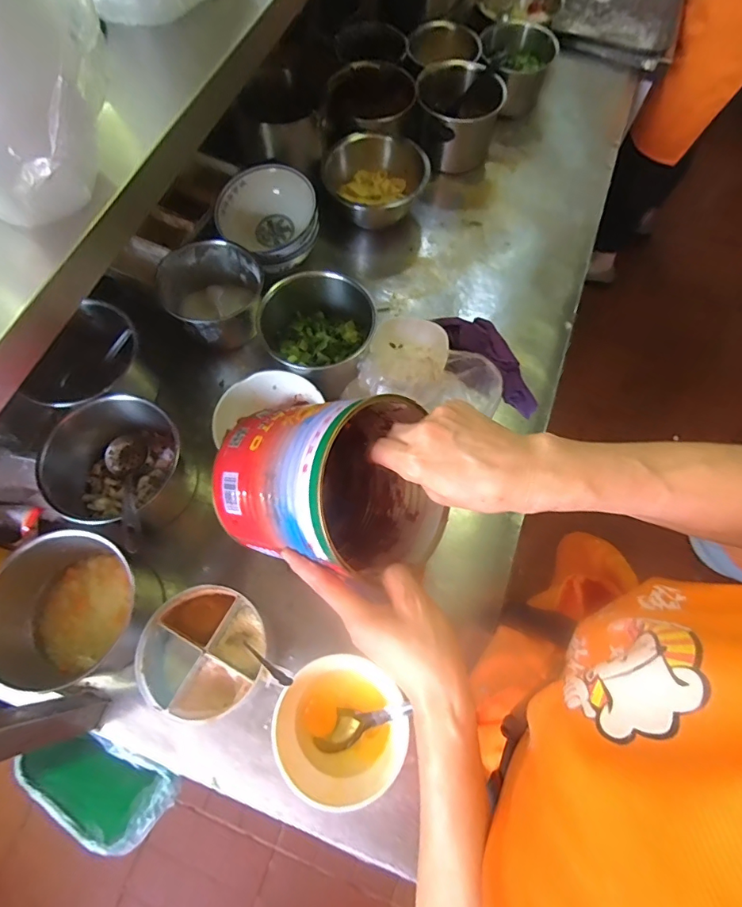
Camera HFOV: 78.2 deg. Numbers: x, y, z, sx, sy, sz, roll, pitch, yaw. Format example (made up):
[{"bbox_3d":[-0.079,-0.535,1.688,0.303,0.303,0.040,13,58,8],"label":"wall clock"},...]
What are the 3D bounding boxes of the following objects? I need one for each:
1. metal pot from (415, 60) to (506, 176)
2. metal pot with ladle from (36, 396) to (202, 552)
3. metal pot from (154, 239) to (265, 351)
[{"bbox_3d":[0.161,-0.613,0.839,0.155,0.107,0.149,0,68,0],"label":"metal pot"},{"bbox_3d":[-0.312,0.019,0.572,0.138,0.129,0.158,0,68,-1],"label":"metal pot with ladle"},{"bbox_3d":[-0.239,-0.243,0.699,0.137,0.105,0.126,0,68,0],"label":"metal pot"}]

